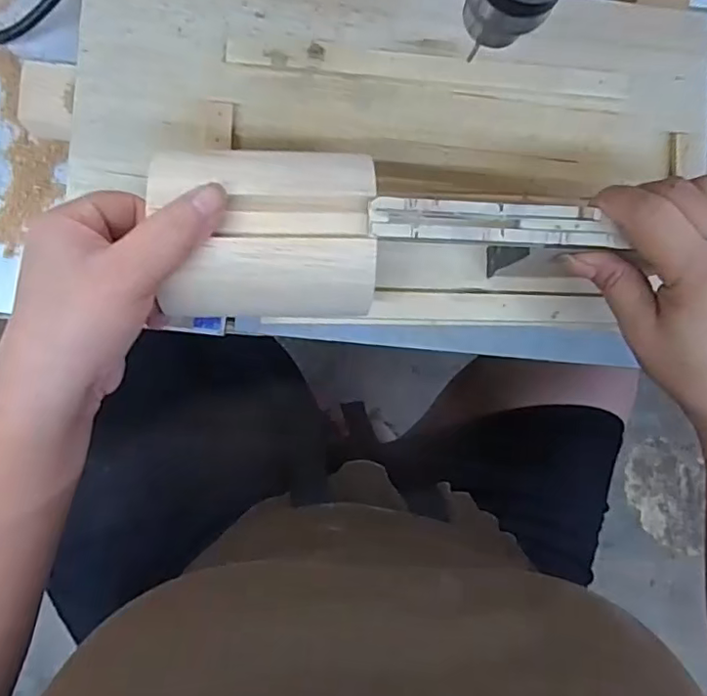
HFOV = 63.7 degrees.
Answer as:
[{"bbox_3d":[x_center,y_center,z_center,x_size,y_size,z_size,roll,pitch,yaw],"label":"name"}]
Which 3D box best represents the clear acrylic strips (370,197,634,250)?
[{"bbox_3d":[0.065,-0.056,0.256,0.114,0.005,0.019,2,89,-6],"label":"clear acrylic strips"}]

